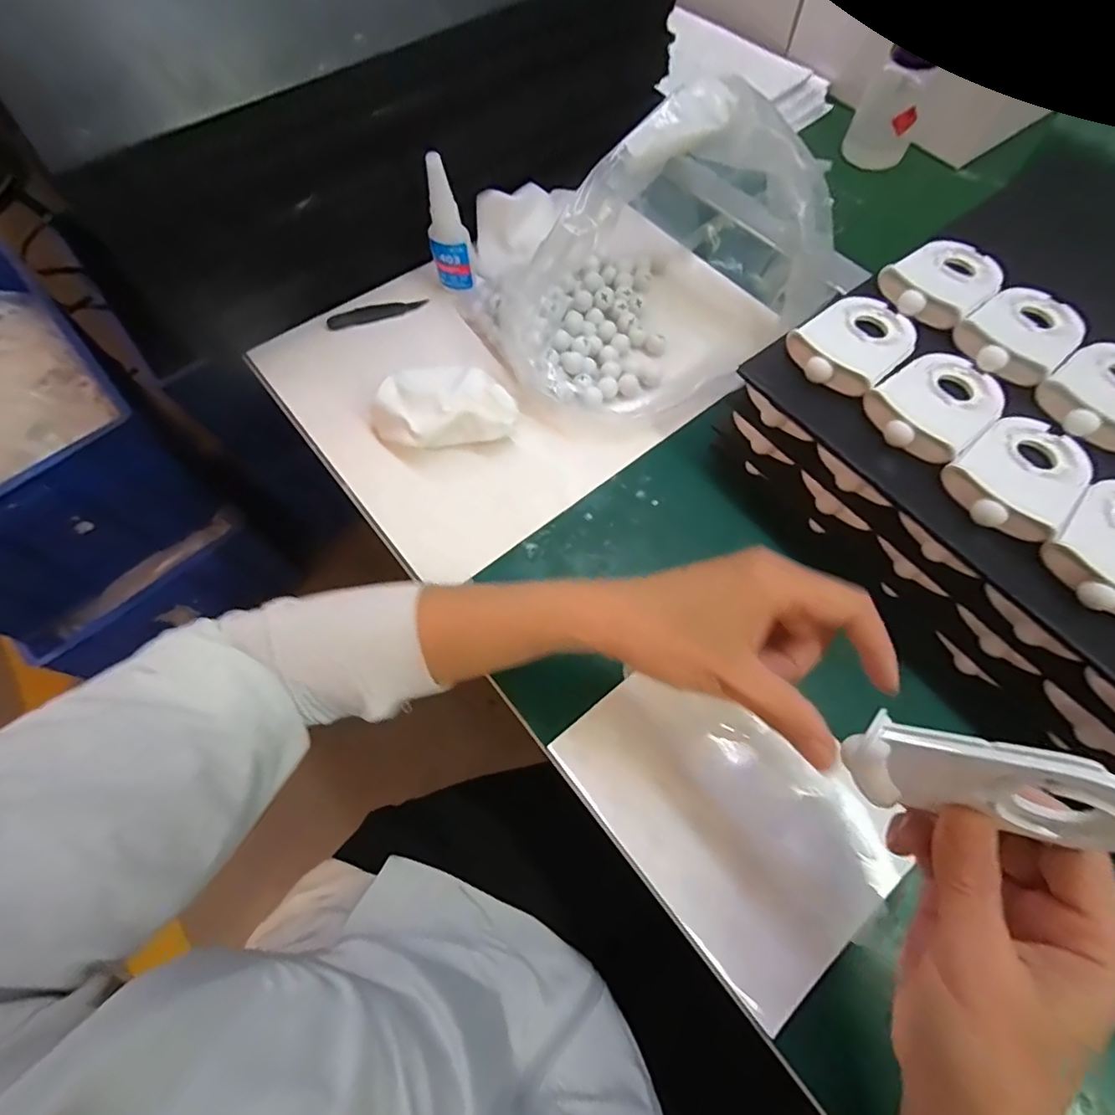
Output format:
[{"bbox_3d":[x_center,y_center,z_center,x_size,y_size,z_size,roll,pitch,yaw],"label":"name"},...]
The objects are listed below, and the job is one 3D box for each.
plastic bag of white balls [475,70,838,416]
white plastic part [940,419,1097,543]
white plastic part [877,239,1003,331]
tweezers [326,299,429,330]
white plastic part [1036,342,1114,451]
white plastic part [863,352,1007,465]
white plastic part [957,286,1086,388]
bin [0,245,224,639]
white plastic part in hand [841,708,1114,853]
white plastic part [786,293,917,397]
[{"bbox_3d":[0.080,-0.231,0.406,0.266,0.146,0.178,-31,69,-13],"label":"plastic bag of white balls"},{"bbox_3d":[0.253,-0.046,0.298,0.089,0.018,0.056,-36,70,-15],"label":"white plastic part"},{"bbox_3d":[0.259,-0.187,0.361,0.087,0.013,0.058,-37,70,-15],"label":"white plastic part"},{"bbox_3d":[-0.156,-0.213,0.475,0.085,0.010,0.011,-16,66,-7],"label":"tweezers"},{"bbox_3d":[0.326,-0.099,0.320,0.088,0.012,0.058,-38,71,-16],"label":"white plastic part"},{"bbox_3d":[0.222,-0.091,0.318,0.089,0.015,0.058,-36,70,-15],"label":"white plastic part"},{"bbox_3d":[0.292,-0.142,0.341,0.086,0.012,0.057,-38,70,-16],"label":"white plastic part"},{"bbox_3d":[-0.923,-0.193,0.914,0.387,0.284,0.510,-41,71,-17],"label":"bin"},{"bbox_3d":[0.151,0.078,0.192,0.083,0.053,0.023,6,51,40],"label":"white plastic part in hand"},{"bbox_3d":[0.185,-0.135,0.341,0.085,0.016,0.059,-41,72,-17],"label":"white plastic part"}]

